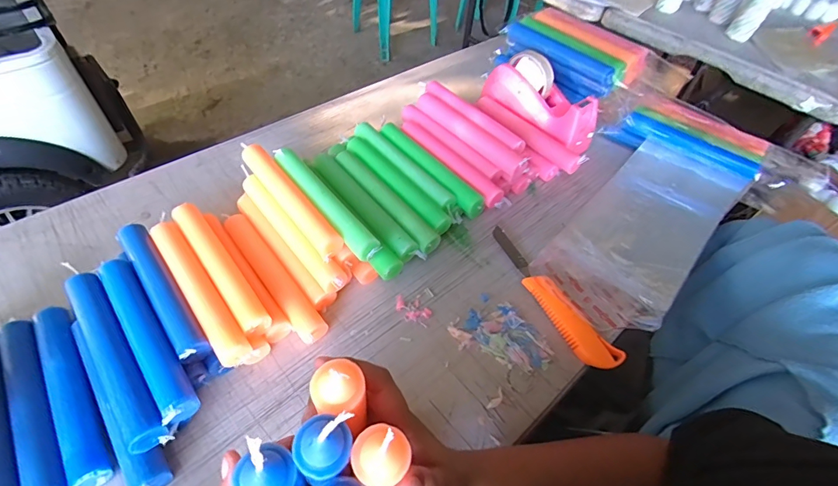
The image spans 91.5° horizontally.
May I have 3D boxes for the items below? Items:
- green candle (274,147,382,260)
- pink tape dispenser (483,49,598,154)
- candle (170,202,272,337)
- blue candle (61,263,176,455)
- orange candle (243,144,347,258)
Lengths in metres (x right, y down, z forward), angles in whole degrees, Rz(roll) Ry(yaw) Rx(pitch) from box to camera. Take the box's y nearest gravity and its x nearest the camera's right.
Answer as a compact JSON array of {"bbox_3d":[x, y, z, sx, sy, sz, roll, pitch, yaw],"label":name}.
[{"bbox_3d":[-0.113,-0.049,0.486,0.028,0.034,0.193,-30,60,-26],"label":"green candle"},{"bbox_3d":[0.196,-0.229,0.648,0.196,0.087,0.068,43,60,13],"label":"pink tape dispenser"},{"bbox_3d":[-0.219,0.022,0.446,0.028,0.022,0.196,-31,60,-26],"label":"candle"},{"bbox_3d":[-0.287,0.099,0.382,0.029,0.026,0.207,-31,60,-27],"label":"blue candle"},{"bbox_3d":[-0.156,-0.054,0.489,0.029,0.027,0.206,-30,60,-26],"label":"orange candle"}]

